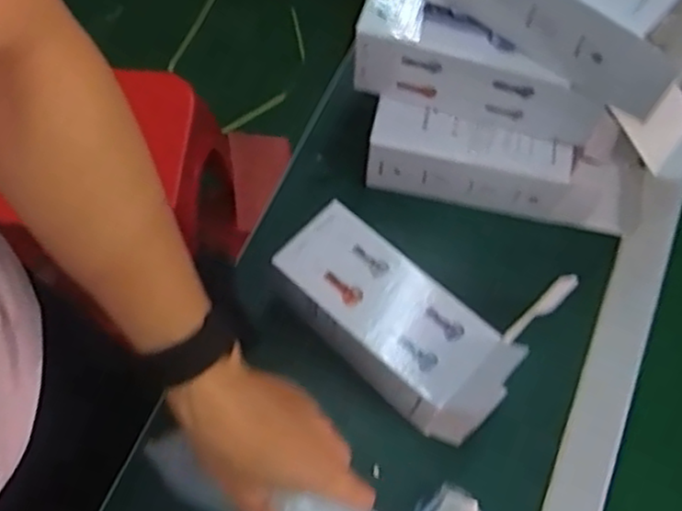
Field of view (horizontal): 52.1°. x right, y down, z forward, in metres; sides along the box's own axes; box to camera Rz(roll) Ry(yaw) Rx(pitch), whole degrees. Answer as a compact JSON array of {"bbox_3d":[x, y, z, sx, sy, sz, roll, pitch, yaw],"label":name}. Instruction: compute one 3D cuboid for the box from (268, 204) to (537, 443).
[{"bbox_3d":[0.037,0.052,0.525,0.185,0.063,0.077,40,70,14],"label":"box"}]

